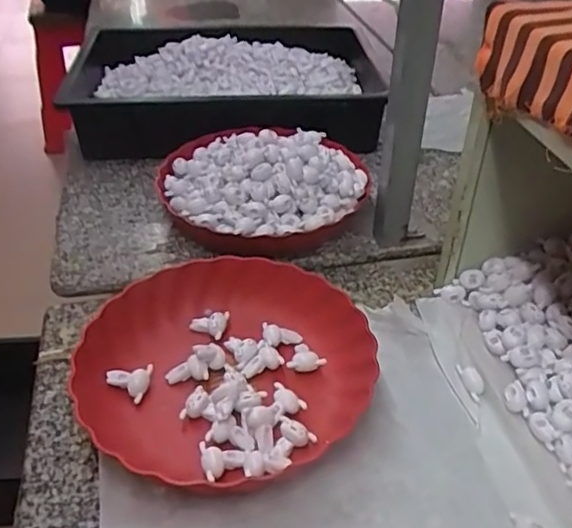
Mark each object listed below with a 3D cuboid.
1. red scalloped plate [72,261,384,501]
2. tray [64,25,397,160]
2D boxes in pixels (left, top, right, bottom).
[{"bbox_3d":[-0.051,0.083,0.519,0.236,0.048,0.227,1,38,-1],"label":"red scalloped plate"},{"bbox_3d":[-0.095,-0.278,0.920,0.458,0.071,0.378,-3,38,-4],"label":"tray"}]

